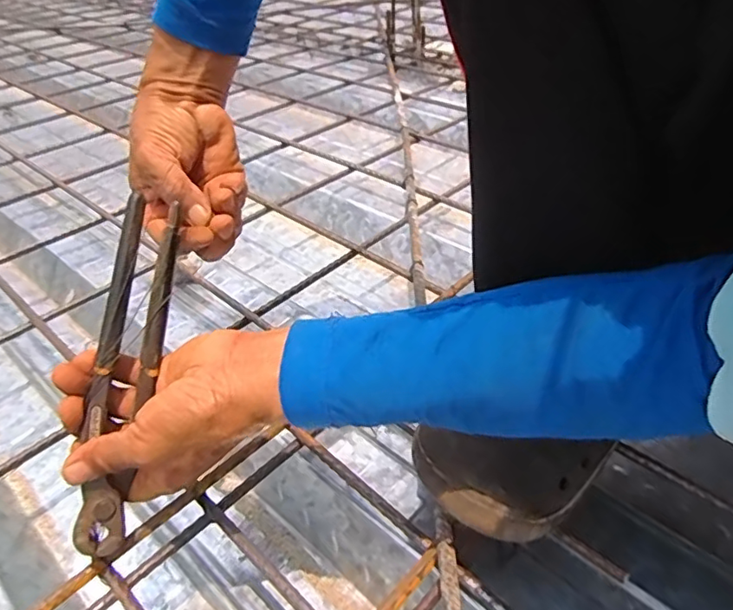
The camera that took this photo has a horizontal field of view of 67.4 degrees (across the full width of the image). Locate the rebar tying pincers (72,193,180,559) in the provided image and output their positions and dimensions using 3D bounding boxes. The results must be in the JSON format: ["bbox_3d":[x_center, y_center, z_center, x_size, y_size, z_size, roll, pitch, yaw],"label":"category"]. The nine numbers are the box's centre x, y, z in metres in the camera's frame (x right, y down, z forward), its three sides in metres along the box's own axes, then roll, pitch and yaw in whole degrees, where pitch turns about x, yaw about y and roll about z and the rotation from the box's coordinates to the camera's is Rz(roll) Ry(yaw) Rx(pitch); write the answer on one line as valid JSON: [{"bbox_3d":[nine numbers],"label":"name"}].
[{"bbox_3d":[-0.149,0.043,0.343,0.035,0.020,0.213,5,84,11],"label":"rebar tying pincers"}]

